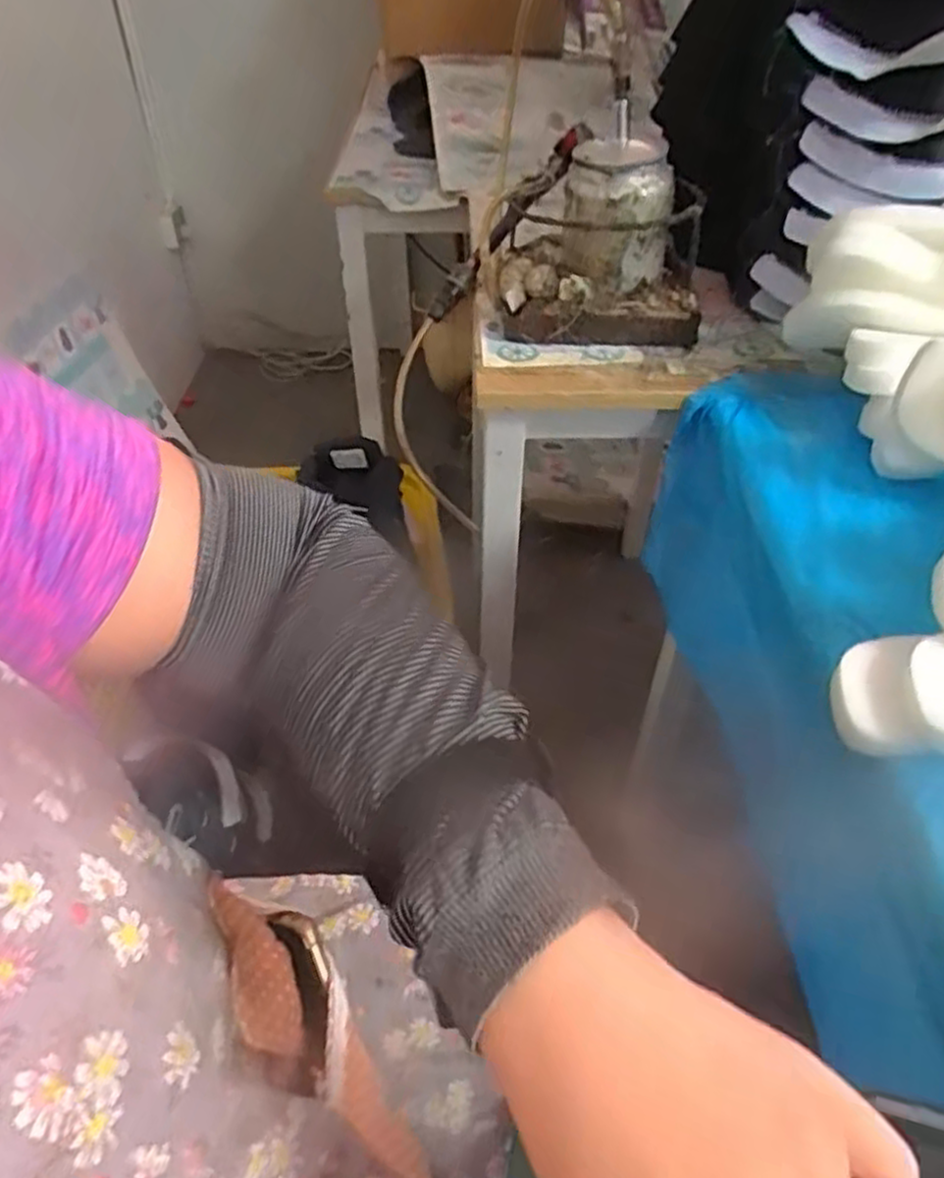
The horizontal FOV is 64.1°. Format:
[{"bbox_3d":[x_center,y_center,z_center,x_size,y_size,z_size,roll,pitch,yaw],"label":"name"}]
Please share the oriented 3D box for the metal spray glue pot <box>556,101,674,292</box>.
[{"bbox_3d":[0.139,-0.361,0.716,0.103,0.138,0.078,10,45,8],"label":"metal spray glue pot"}]

